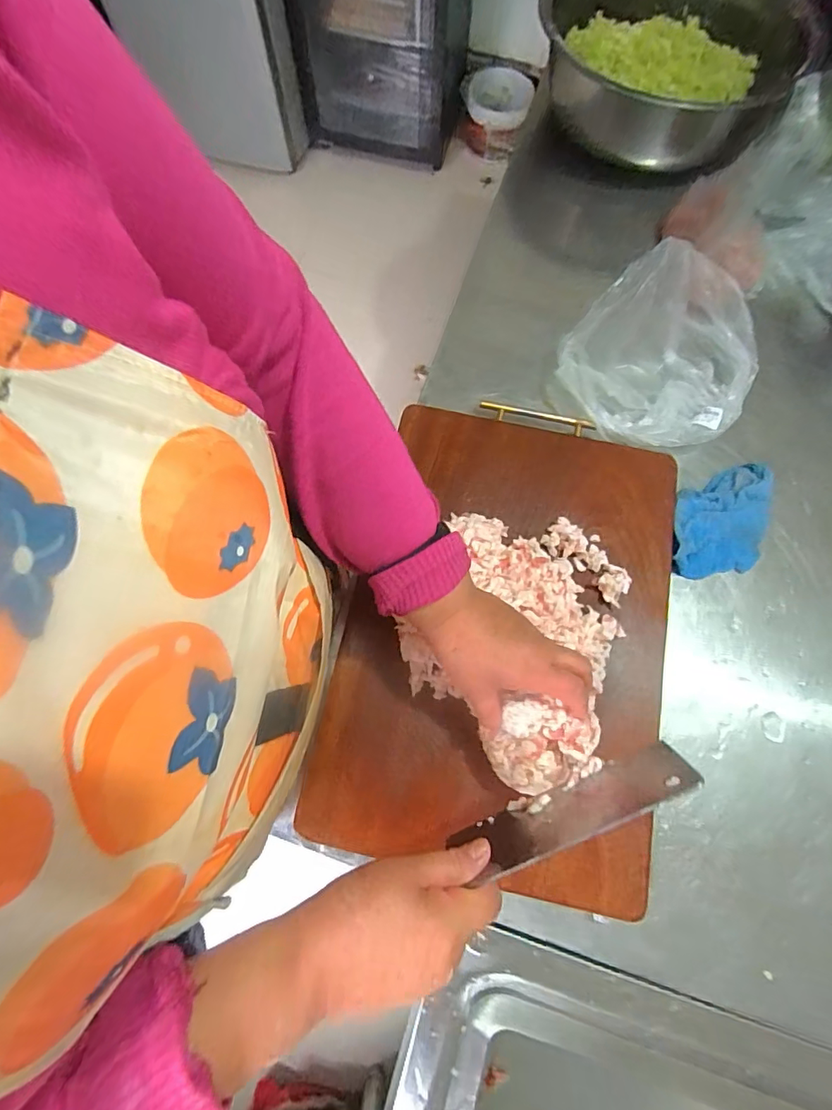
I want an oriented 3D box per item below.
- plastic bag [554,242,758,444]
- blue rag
[{"bbox_3d":[0.291,-0.230,0.592,0.215,0.096,0.211,-40,78,-11],"label":"plastic bag"},{"bbox_3d":[0.344,-0.042,0.557,0.096,0.031,0.149,17,74,5],"label":"blue rag"}]

